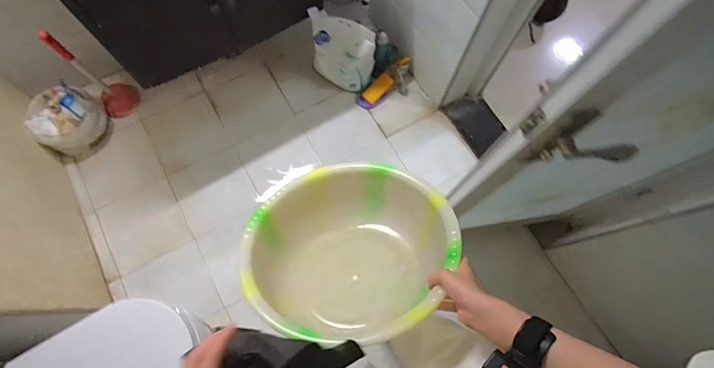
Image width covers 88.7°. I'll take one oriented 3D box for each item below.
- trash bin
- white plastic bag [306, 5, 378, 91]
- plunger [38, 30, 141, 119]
[{"bbox_3d":[-1.139,-0.241,1.446,0.234,0.209,0.260,27,70,7],"label":"trash bin"},{"bbox_3d":[-0.068,-0.518,1.486,0.249,0.359,0.118,35,71,10],"label":"white plastic bag"},{"bbox_3d":[-1.001,-0.418,1.359,0.112,0.481,0.144,41,73,12],"label":"plunger"}]

